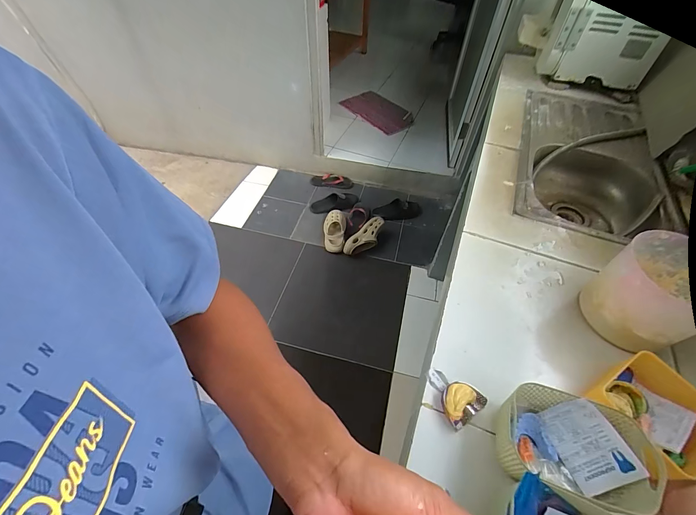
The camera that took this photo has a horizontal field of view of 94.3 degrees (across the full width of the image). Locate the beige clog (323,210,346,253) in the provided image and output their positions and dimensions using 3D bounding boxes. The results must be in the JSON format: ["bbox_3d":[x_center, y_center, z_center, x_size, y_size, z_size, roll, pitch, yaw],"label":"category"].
[{"bbox_3d":[-0.077,-0.157,1.819,0.125,0.080,0.288,3,52,0],"label":"beige clog"}]

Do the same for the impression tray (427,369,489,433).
[{"bbox_3d":[0.164,0.211,0.507,0.066,0.030,0.087,-30,58,-23],"label":"impression tray"}]

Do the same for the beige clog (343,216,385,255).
[{"bbox_3d":[0.103,-0.106,1.761,0.286,0.119,0.102,-43,63,-9],"label":"beige clog"}]

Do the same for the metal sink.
[{"bbox_3d":[0.722,-0.296,1.030,0.380,0.140,0.808,21,54,14],"label":"metal sink"}]

